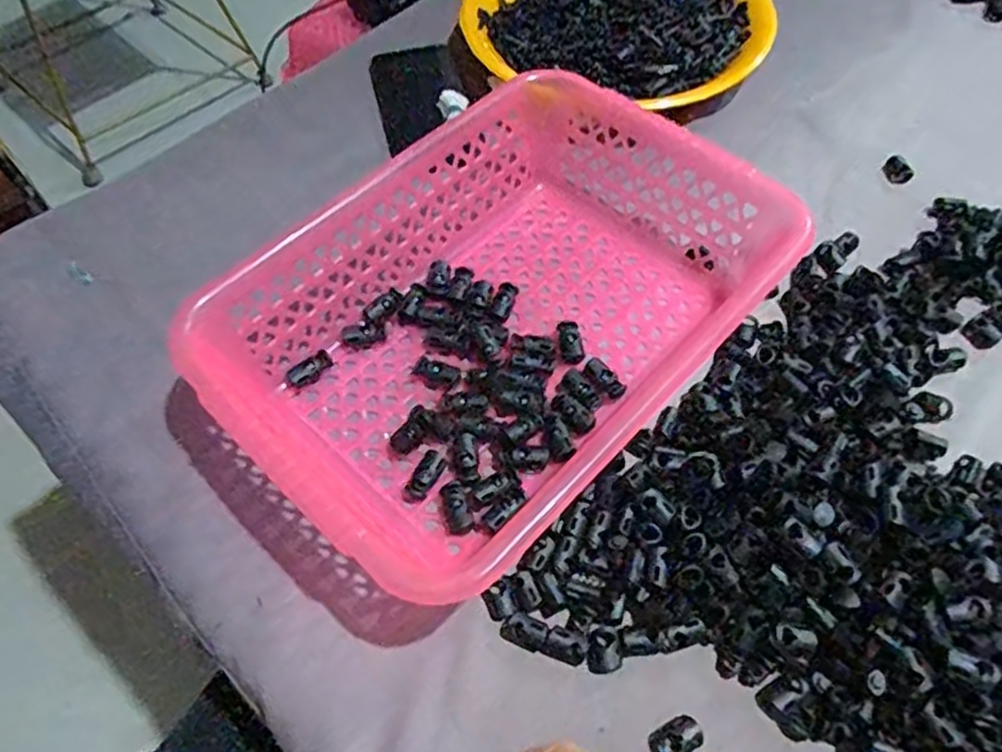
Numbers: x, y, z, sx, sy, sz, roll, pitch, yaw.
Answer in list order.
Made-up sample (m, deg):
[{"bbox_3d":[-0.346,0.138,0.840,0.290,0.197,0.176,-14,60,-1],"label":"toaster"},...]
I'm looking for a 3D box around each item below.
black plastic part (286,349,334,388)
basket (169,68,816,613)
[{"bbox_3d":[-0.114,-0.004,0.415,0.028,0.008,0.012,-39,63,-20],"label":"black plastic part"},{"bbox_3d":[0.007,-0.038,0.396,0.214,0.079,0.298,36,66,23],"label":"basket"}]

